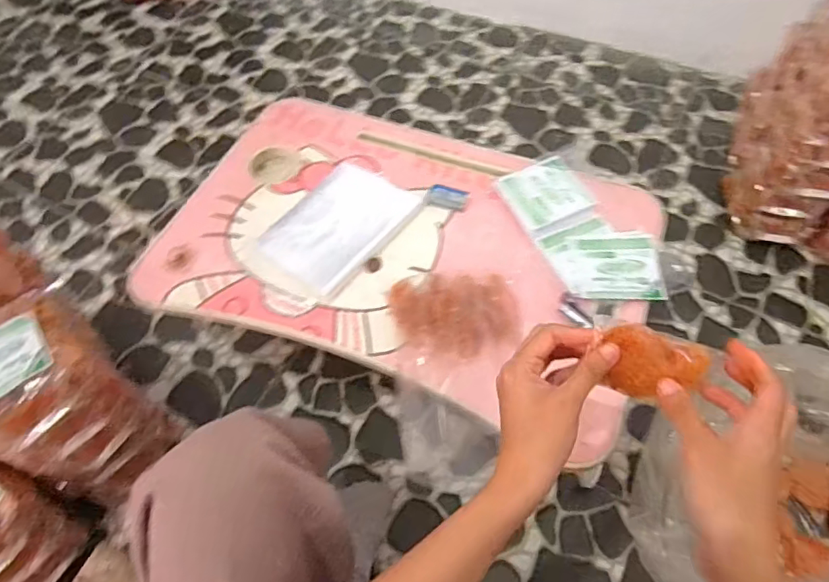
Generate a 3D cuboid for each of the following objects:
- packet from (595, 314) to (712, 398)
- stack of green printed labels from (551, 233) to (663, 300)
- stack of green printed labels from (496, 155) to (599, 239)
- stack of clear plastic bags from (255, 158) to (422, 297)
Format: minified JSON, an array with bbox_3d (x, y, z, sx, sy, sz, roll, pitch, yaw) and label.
[{"bbox_3d":[0.153,0.049,0.357,0.071,0.020,0.048,20,102,19],"label":"packet"},{"bbox_3d":[0.232,-0.029,0.641,0.121,0.014,0.092,-1,58,0],"label":"stack of green printed labels"},{"bbox_3d":[0.170,-0.126,0.695,0.097,0.014,0.103,-25,61,-14],"label":"stack of green printed labels"},{"bbox_3d":[-0.098,-0.087,0.695,0.133,0.010,0.189,34,64,19],"label":"stack of clear plastic bags"}]

